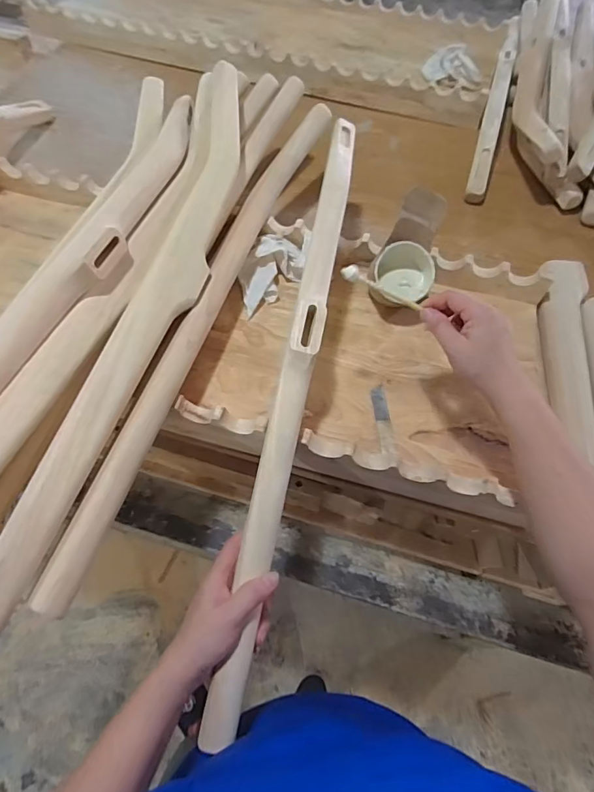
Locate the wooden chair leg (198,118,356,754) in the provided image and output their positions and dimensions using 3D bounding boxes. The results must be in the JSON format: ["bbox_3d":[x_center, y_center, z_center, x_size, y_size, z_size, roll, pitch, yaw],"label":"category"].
[{"bbox_3d":[0.000,-0.038,0.495,0.040,0.065,0.727,11,73,5],"label":"wooden chair leg"}]

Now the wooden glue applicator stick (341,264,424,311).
[{"bbox_3d":[0.087,-0.111,0.468,0.090,0.015,0.010,23,55,-15],"label":"wooden glue applicator stick"}]

